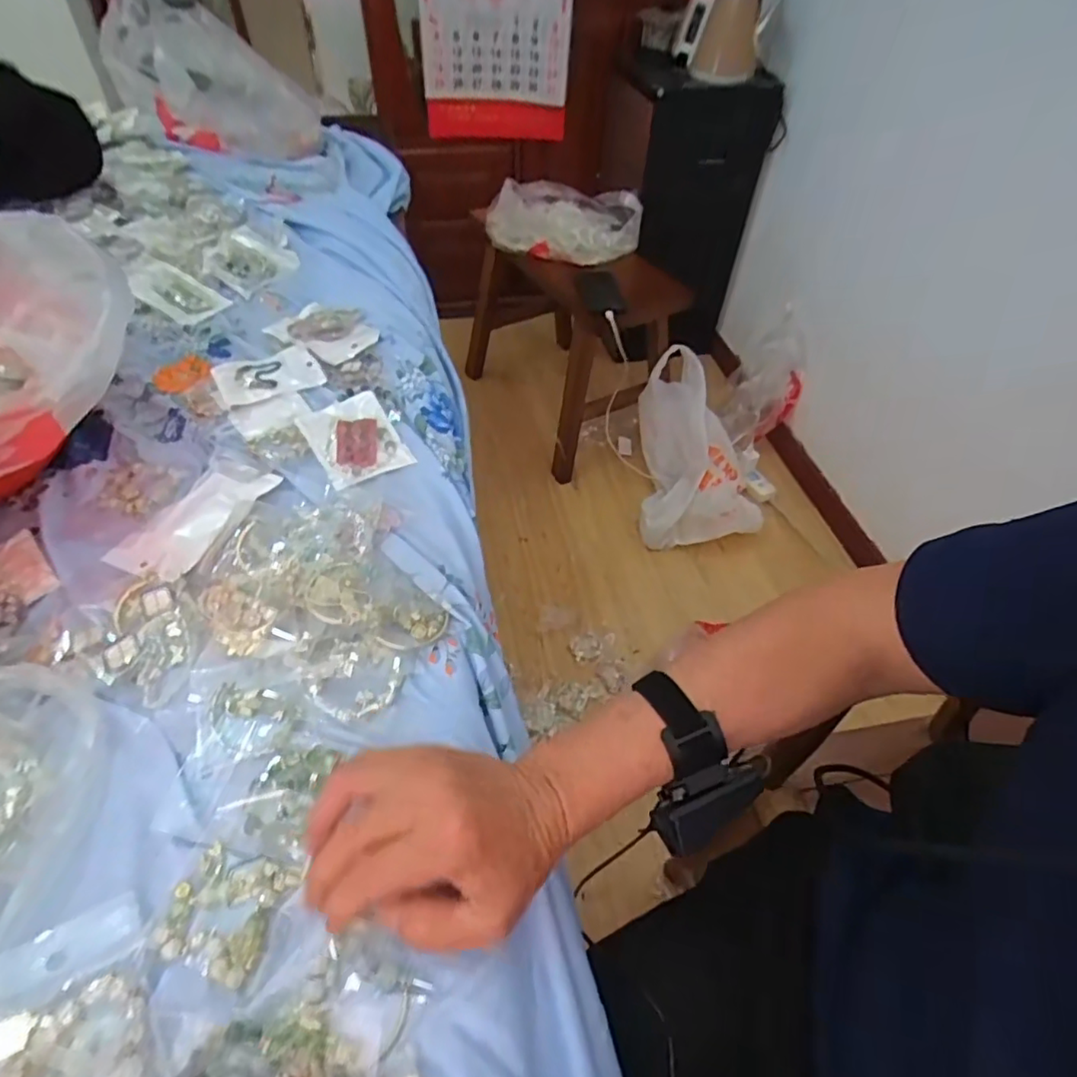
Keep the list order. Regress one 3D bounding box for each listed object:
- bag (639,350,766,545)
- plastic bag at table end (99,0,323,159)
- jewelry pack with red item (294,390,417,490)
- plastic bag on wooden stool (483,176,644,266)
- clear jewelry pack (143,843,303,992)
[{"bbox_3d":[0.375,-0.207,1.419,0.263,0.215,0.427,0,64,-2],"label":"bag"},{"bbox_3d":[-0.563,-0.780,1.007,0.374,0.150,0.210,38,58,26],"label":"plastic bag at table end"},{"bbox_3d":[-0.172,-0.096,0.555,0.075,0.018,0.110,-25,56,-24],"label":"jewelry pack with red item"},{"bbox_3d":[0.053,-0.721,1.342,0.350,0.120,0.177,6,49,1],"label":"plastic bag on wooden stool"},{"bbox_3d":[-0.164,0.193,0.314,0.059,0.004,0.055,15,50,9],"label":"clear jewelry pack"}]

